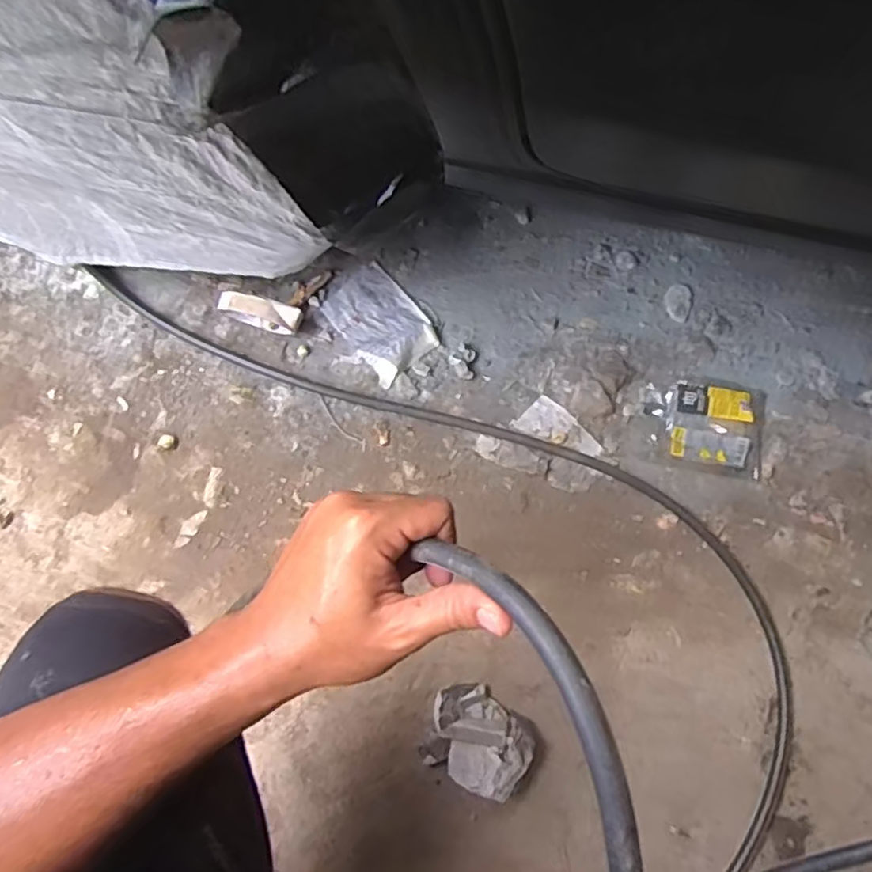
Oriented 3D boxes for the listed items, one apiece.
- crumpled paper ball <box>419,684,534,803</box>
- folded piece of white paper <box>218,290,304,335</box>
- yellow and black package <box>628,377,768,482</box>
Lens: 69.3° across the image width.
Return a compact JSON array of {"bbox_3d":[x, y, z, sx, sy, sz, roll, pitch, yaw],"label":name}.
[{"bbox_3d":[0.049,0.344,0.720,0.110,0.069,0.095,20,80,4],"label":"crumpled paper ball"},{"bbox_3d":[-0.231,-0.162,0.835,0.111,0.049,0.029,18,80,3],"label":"folded piece of white paper"},{"bbox_3d":[0.343,-0.020,0.812,0.164,0.024,0.120,12,80,2],"label":"yellow and black package"}]

